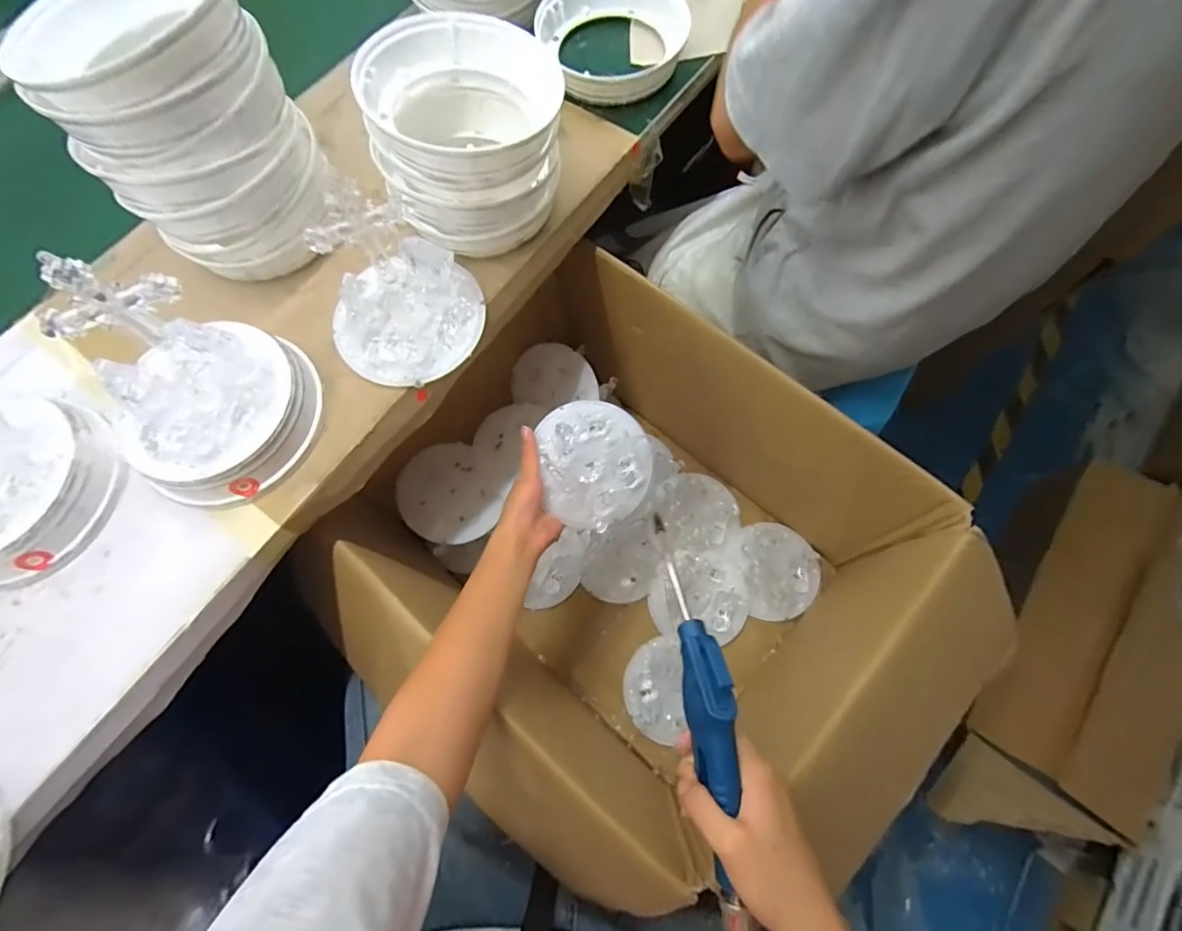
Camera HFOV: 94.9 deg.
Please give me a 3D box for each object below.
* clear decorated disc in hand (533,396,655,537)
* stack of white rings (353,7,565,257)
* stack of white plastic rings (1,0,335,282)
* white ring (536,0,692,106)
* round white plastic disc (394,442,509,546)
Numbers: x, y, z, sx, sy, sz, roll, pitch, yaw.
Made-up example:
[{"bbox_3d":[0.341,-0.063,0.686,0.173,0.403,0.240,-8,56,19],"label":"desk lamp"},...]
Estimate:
[{"bbox_3d":[0.006,-0.002,0.559,0.112,0.019,0.128,-9,93,-10],"label":"clear decorated disc in hand"},{"bbox_3d":[-0.106,-0.275,0.470,0.153,0.120,0.148,-25,72,-8],"label":"stack of white rings"},{"bbox_3d":[-0.304,-0.253,0.429,0.152,0.184,0.124,-33,73,-10],"label":"stack of white plastic rings"},{"bbox_3d":[0.026,-0.441,0.562,0.146,0.049,0.143,0,71,1],"label":"white ring"},{"bbox_3d":[-0.167,0.031,0.654,0.120,0.014,0.120,7,69,-19],"label":"round white plastic disc"}]

